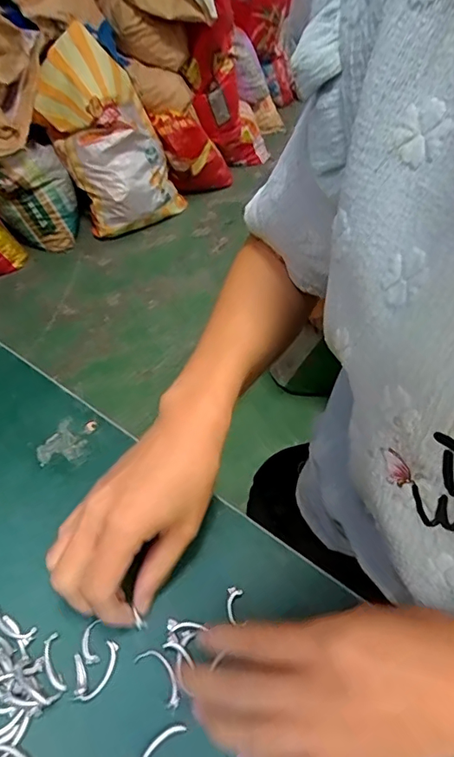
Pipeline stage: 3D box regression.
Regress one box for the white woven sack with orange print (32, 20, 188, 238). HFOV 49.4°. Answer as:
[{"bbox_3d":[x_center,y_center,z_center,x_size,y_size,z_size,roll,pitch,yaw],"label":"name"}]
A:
[{"bbox_3d":[-0.402,-0.797,1.655,0.343,0.623,0.120,-39,34,-16],"label":"white woven sack with orange print"}]

